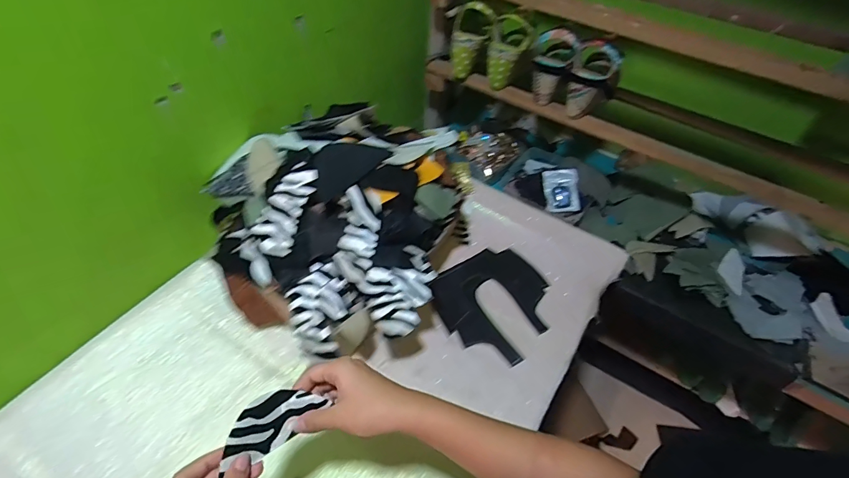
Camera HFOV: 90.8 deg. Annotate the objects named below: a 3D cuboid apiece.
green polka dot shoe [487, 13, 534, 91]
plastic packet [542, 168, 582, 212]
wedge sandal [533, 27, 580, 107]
[{"bbox_3d":[0.169,-0.370,0.833,0.081,0.132,0.062,12,51,5],"label":"green polka dot shoe"},{"bbox_3d":[0.313,-0.110,0.949,0.074,0.021,0.098,-7,85,0],"label":"plastic packet"},{"bbox_3d":[0.245,-0.326,0.811,0.071,0.146,0.095,16,51,8],"label":"wedge sandal"}]

